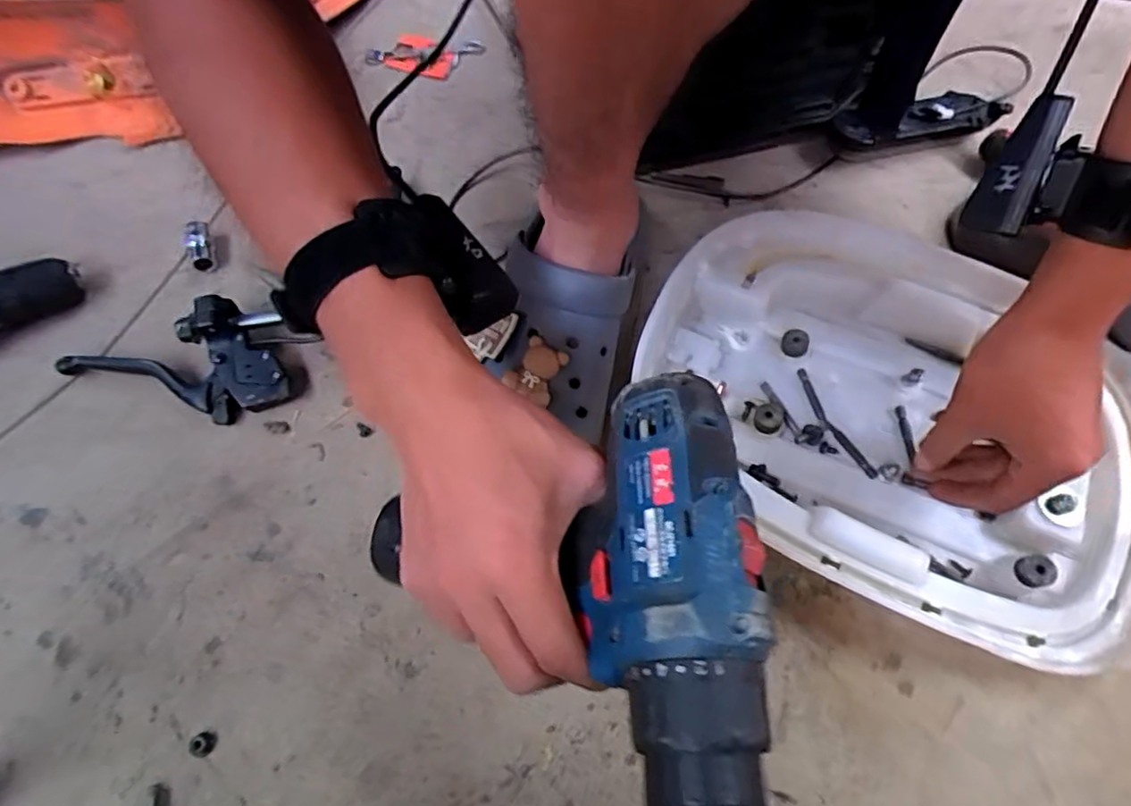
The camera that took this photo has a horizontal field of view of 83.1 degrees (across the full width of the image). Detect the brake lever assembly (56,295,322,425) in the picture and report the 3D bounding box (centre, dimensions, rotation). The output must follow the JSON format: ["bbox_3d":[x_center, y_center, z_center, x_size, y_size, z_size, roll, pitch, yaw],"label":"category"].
[{"bbox_3d":[-0.275,-0.040,0.461,0.164,0.048,0.082,15,65,8],"label":"brake lever assembly"}]

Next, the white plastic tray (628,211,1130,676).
[{"bbox_3d":[0.236,0.003,0.448,0.356,0.054,0.268,25,67,13],"label":"white plastic tray"}]

